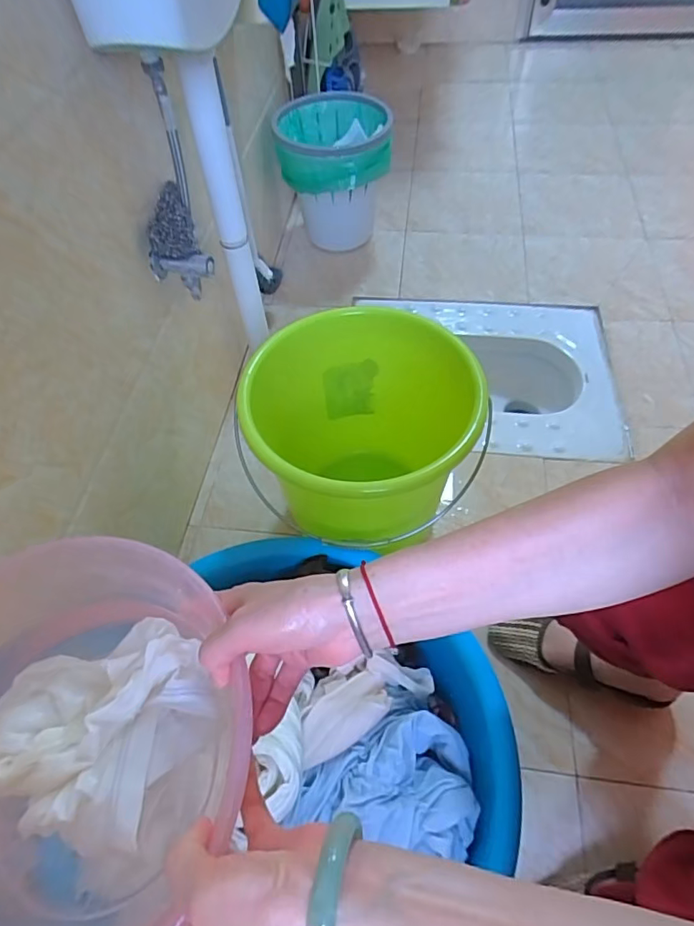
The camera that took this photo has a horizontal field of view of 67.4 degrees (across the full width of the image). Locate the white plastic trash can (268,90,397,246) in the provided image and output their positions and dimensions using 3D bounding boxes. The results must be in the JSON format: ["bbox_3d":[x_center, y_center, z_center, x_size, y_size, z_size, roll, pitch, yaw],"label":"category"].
[{"bbox_3d":[-0.025,-0.620,1.188,0.239,0.295,0.248,6,55,7],"label":"white plastic trash can"}]

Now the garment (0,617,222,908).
[{"bbox_3d":[-0.176,0.200,0.391,0.172,0.043,0.154,28,60,21],"label":"garment"}]

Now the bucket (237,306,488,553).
[{"bbox_3d":[0.033,-0.016,0.782,0.321,0.299,0.319,-13,55,-7],"label":"bucket"}]

